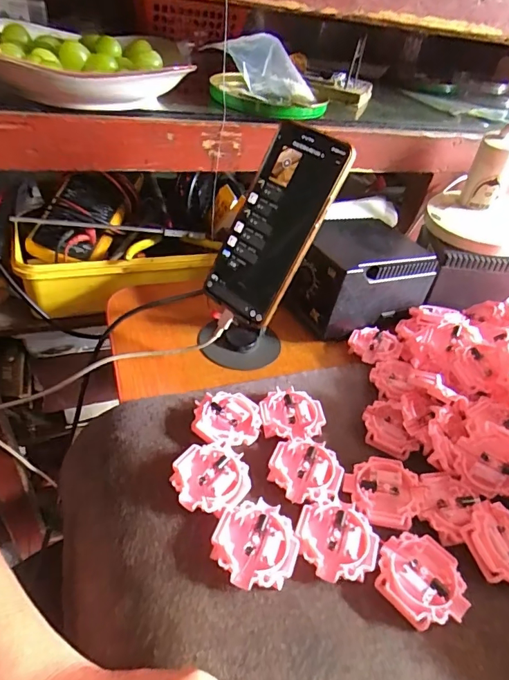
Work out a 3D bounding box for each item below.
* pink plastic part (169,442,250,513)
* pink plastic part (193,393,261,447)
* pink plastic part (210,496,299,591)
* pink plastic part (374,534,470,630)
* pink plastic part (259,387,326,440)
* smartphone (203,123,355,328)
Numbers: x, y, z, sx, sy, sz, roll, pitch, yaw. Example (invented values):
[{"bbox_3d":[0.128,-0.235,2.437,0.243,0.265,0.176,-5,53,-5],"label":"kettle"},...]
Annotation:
[{"bbox_3d":[-0.031,0.097,0.317,0.052,0.014,0.052,7,40,-4],"label":"pink plastic part"},{"bbox_3d":[-0.022,0.064,0.358,0.051,0.012,0.048,9,40,-2],"label":"pink plastic part"},{"bbox_3d":[0.001,0.130,0.286,0.051,0.012,0.053,6,40,-5],"label":"pink plastic part"},{"bbox_3d":[0.106,0.152,0.283,0.052,0.013,0.054,-28,53,-37],"label":"pink plastic part"},{"bbox_3d":[0.031,0.064,0.374,0.053,0.014,0.050,3,41,-9],"label":"pink plastic part"},{"bbox_3d":[0.015,-0.097,0.383,0.075,0.164,0.009,36,16,26],"label":"smartphone"}]

